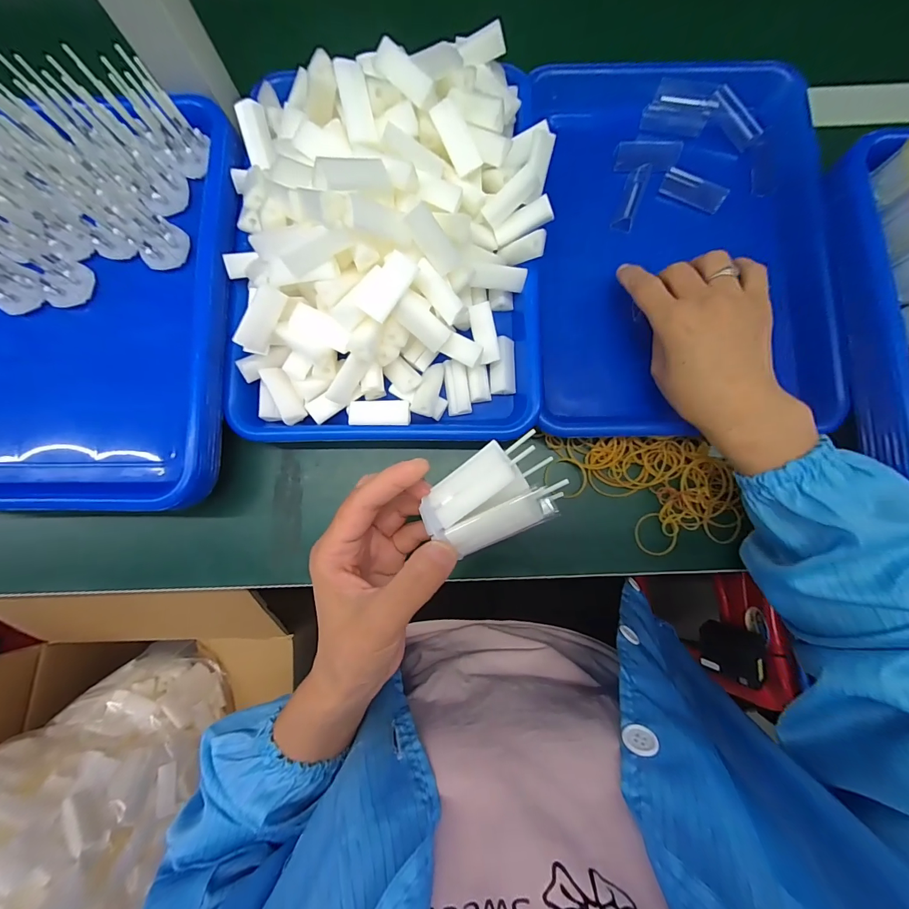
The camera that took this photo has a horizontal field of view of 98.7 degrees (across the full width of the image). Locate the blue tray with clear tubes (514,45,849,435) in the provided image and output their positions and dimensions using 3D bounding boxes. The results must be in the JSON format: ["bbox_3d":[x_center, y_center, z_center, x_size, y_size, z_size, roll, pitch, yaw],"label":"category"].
[{"bbox_3d":[0.183,-0.188,0.331,0.230,0.034,0.341,-2,81,-1],"label":"blue tray with clear tubes"}]

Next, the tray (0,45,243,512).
[{"bbox_3d":[-0.305,-0.132,0.311,0.254,0.081,0.351,-2,82,0],"label":"tray"}]

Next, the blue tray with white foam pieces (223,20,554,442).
[{"bbox_3d":[-0.053,-0.168,0.291,0.244,0.100,0.308,1,82,1],"label":"blue tray with white foam pieces"}]

